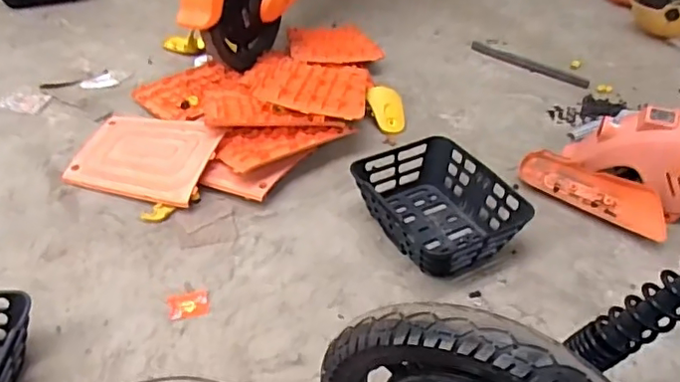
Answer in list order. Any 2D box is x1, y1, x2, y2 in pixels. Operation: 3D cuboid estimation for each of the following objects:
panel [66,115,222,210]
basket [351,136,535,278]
[{"bbox_3d":[-0.456,-0.083,1.338,0.318,0.023,0.230,10,55,13],"label":"panel"},{"bbox_3d":[0.199,0.027,1.223,0.272,0.103,0.331,-19,45,-23],"label":"basket"}]

